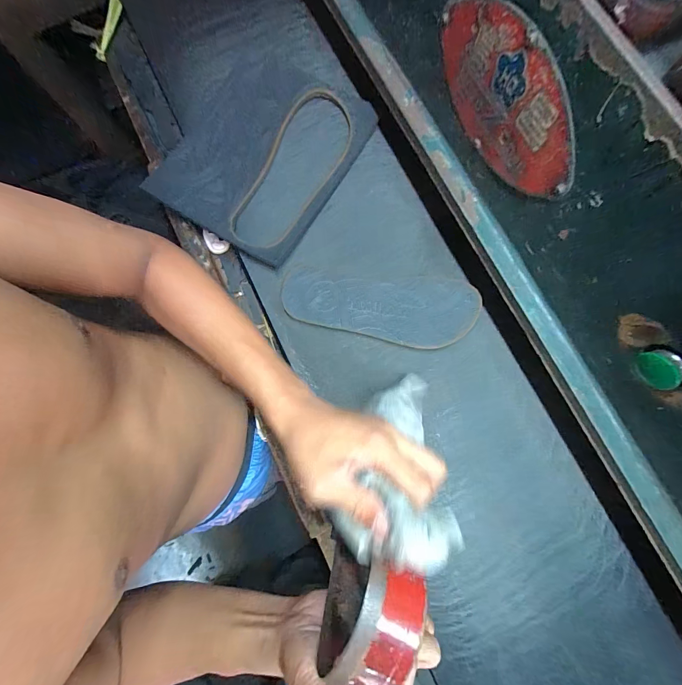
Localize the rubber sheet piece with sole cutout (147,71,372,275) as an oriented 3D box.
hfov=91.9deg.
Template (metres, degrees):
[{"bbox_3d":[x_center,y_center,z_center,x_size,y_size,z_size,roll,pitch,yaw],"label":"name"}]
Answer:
[{"bbox_3d":[-0.131,-0.314,0.548,0.263,0.024,0.320,31,80,6],"label":"rubber sheet piece with sole cutout"}]

